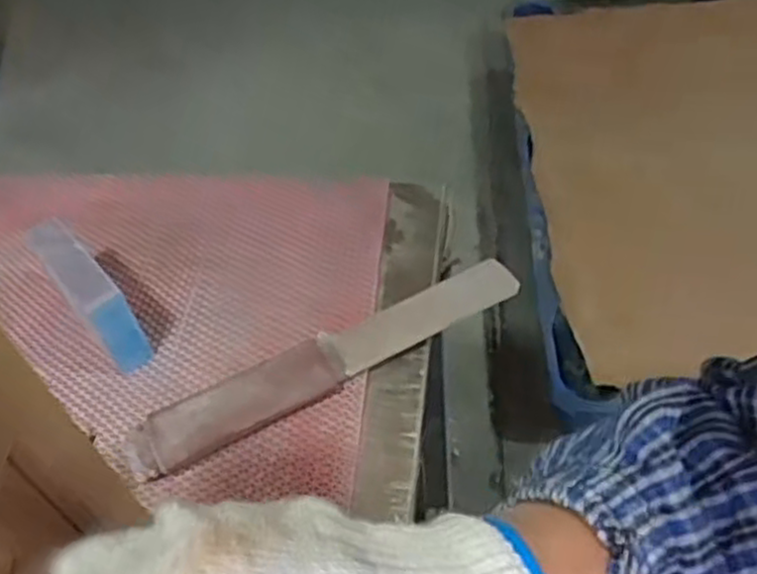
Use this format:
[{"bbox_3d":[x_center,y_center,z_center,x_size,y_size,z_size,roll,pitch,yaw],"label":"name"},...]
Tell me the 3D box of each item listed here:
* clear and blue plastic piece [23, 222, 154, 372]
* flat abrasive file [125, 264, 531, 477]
[{"bbox_3d":[-0.193,0.006,0.514,0.024,0.071,0.093,-35,55,-22],"label":"clear and blue plastic piece"},{"bbox_3d":[-0.031,0.047,0.501,0.270,0.027,0.037,-26,52,-15],"label":"flat abrasive file"}]

